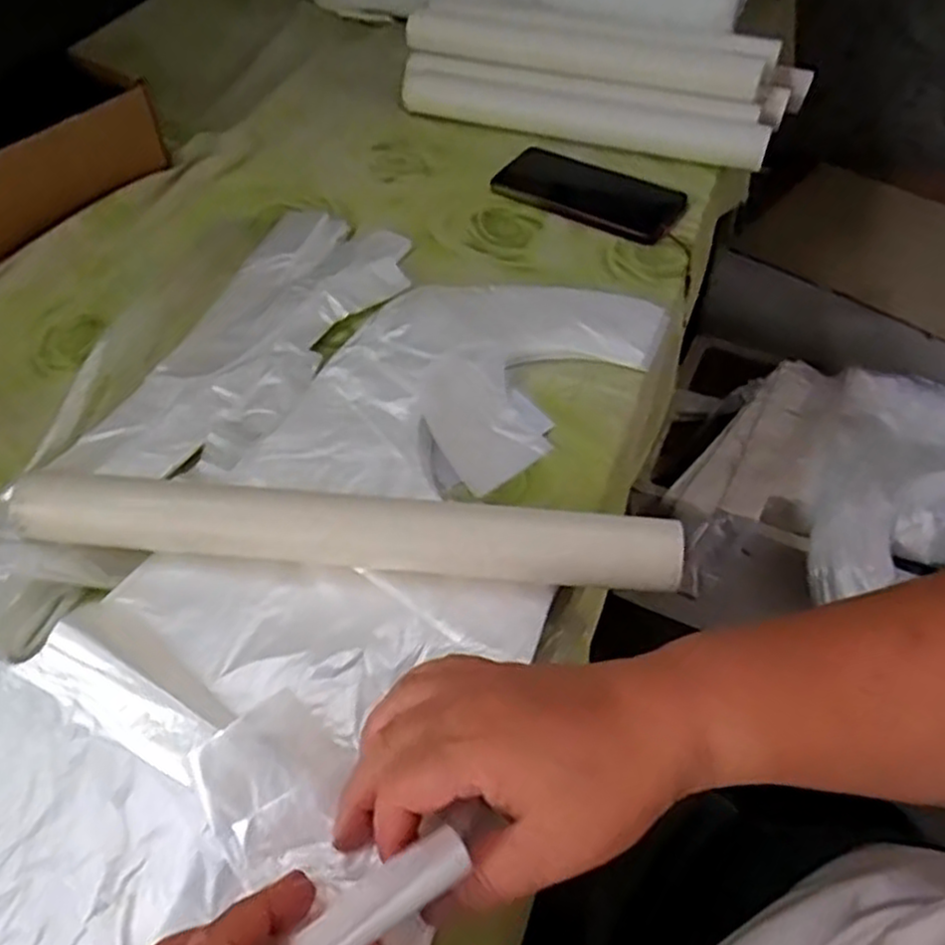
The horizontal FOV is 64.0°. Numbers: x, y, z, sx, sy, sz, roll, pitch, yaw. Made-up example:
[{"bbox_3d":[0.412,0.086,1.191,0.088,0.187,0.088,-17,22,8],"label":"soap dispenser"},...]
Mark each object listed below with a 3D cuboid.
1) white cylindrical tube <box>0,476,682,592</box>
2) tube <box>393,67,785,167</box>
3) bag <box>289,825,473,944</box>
[{"bbox_3d":[-0.069,0.034,0.414,0.356,0.037,0.034,4,50,5],"label":"white cylindrical tube"},{"bbox_3d":[0.106,-0.359,0.754,0.368,0.036,0.050,14,52,14],"label":"tube"},{"bbox_3d":[-0.032,0.151,0.267,0.067,0.009,0.020,-23,52,-31],"label":"bag"}]

